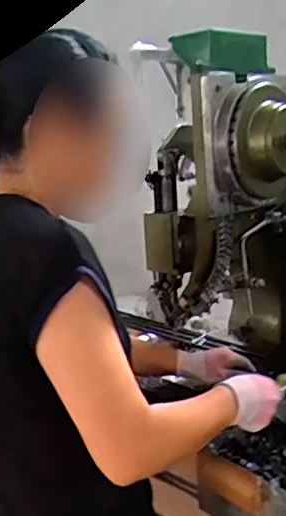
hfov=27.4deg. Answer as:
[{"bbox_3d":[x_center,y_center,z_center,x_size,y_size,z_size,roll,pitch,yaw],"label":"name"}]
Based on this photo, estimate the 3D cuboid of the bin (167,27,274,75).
[{"bbox_3d":[0.141,-0.369,1.062,0.164,0.070,0.106,-12,13,-33],"label":"bin"}]

